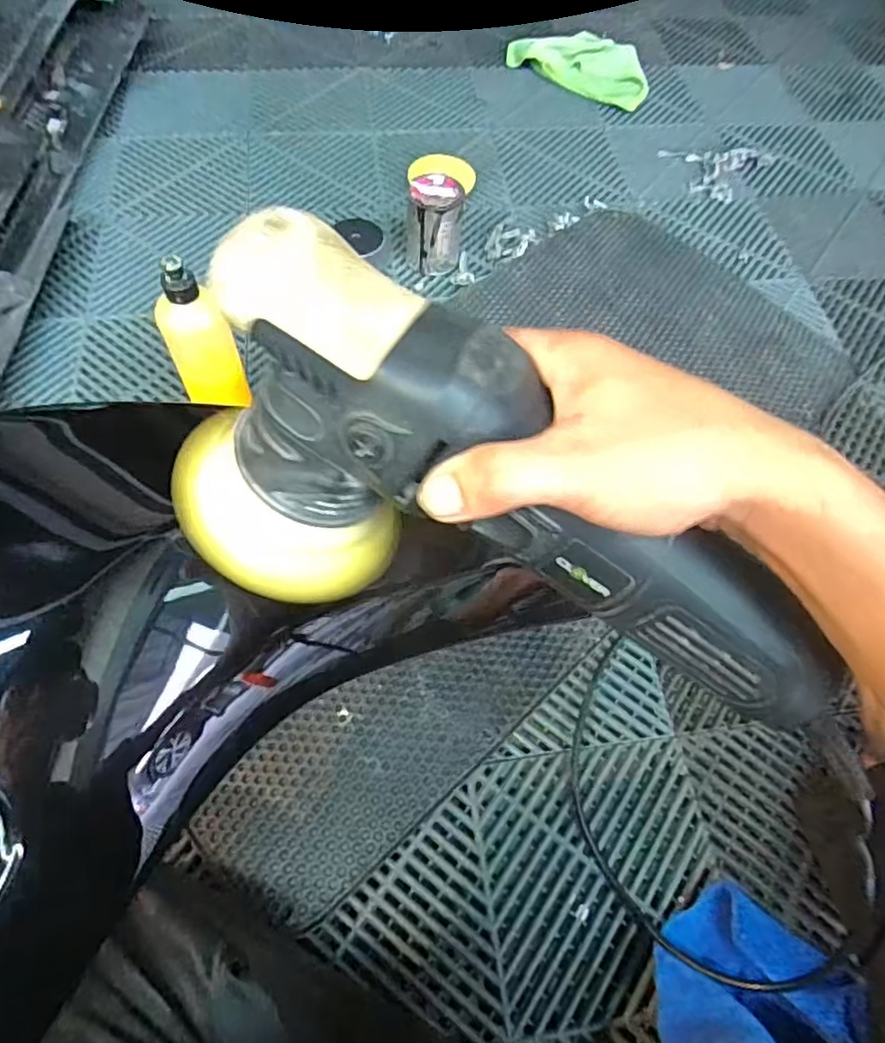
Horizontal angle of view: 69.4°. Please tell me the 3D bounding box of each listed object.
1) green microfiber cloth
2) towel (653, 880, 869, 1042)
[{"bbox_3d":[0.251,-0.826,1.148,0.268,0.042,0.126,34,65,14],"label":"green microfiber cloth"},{"bbox_3d":[0.235,0.356,0.453,0.153,0.111,0.150,21,63,8],"label":"towel"}]

